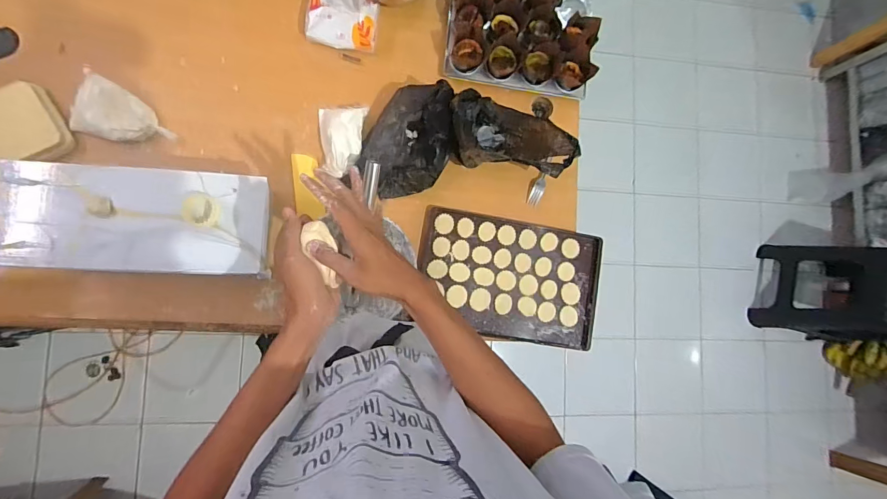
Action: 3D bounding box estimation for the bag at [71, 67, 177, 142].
[{"bbox_3d":[-0.588,-0.240,0.750,0.181,0.041,0.105,27,83,-6],"label":"bag"}]

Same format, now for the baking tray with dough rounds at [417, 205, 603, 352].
[{"bbox_3d":[0.137,0.061,0.857,0.383,0.024,0.239,10,85,-8],"label":"baking tray with dough rounds"}]

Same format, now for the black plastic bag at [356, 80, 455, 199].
[{"bbox_3d":[-0.066,-0.206,0.784,0.159,0.118,0.207,24,83,-6],"label":"black plastic bag"}]

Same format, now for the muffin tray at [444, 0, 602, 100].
[{"bbox_3d":[0.167,-0.492,0.861,0.302,0.070,0.298,7,85,-8],"label":"muffin tray"}]

